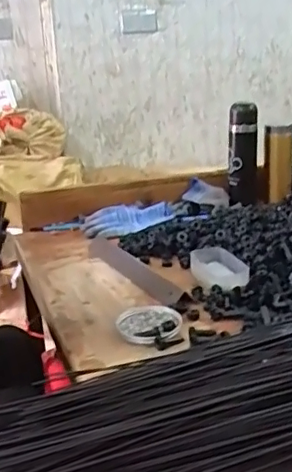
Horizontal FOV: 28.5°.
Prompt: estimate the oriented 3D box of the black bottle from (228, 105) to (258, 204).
[{"bbox_3d":[0.217,-0.189,1.287,0.067,0.200,0.078,3,21,15],"label":"black bottle"}]

